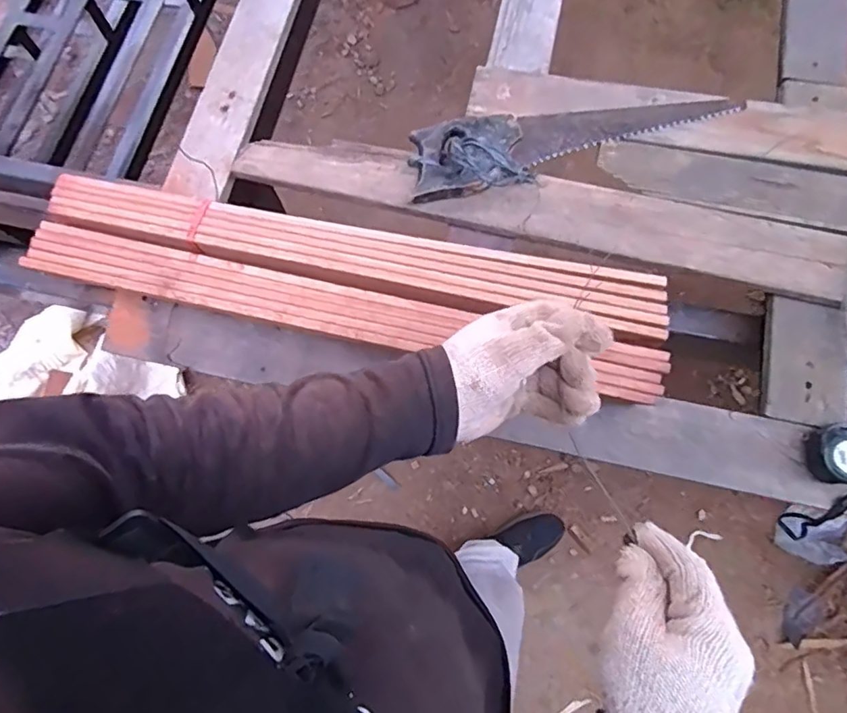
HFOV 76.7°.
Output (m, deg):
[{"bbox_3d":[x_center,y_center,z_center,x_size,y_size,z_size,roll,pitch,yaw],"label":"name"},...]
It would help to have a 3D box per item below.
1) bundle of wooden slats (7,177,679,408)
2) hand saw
[{"bbox_3d":[-0.102,-0.092,0.633,0.747,0.023,0.146,10,71,5],"label":"bundle of wooden slats"},{"bbox_3d":[0.196,-0.309,0.706,0.454,0.035,0.118,-19,72,-6],"label":"hand saw"}]

